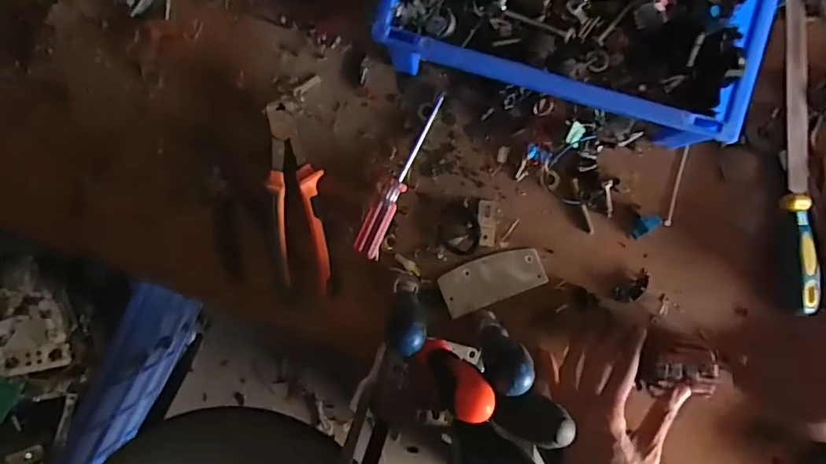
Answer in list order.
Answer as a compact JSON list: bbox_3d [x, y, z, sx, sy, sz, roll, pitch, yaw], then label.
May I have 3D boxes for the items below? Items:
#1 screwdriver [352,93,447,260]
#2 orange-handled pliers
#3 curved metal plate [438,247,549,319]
[{"bbox_3d":[-0.012,-0.055,0.506,0.024,0.020,0.167,25,90,1],"label":"screwdriver"},{"bbox_3d":[-0.109,-0.031,0.502,0.049,0.020,0.174,-4,89,1],"label":"orange-handled pliers"},{"bbox_3d":[0.077,0.046,0.512,0.099,0.006,0.045,-22,89,1],"label":"curved metal plate"}]

